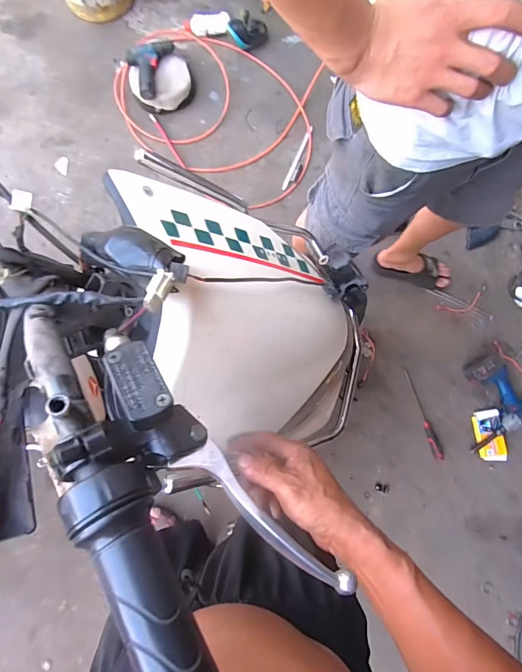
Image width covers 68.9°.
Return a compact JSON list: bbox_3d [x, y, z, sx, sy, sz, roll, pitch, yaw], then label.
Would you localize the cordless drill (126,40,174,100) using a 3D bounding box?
[{"bbox_3d":[-0.386,-0.969,1.371,0.170,0.072,0.175,1,81,-3],"label":"cordless drill"}]

